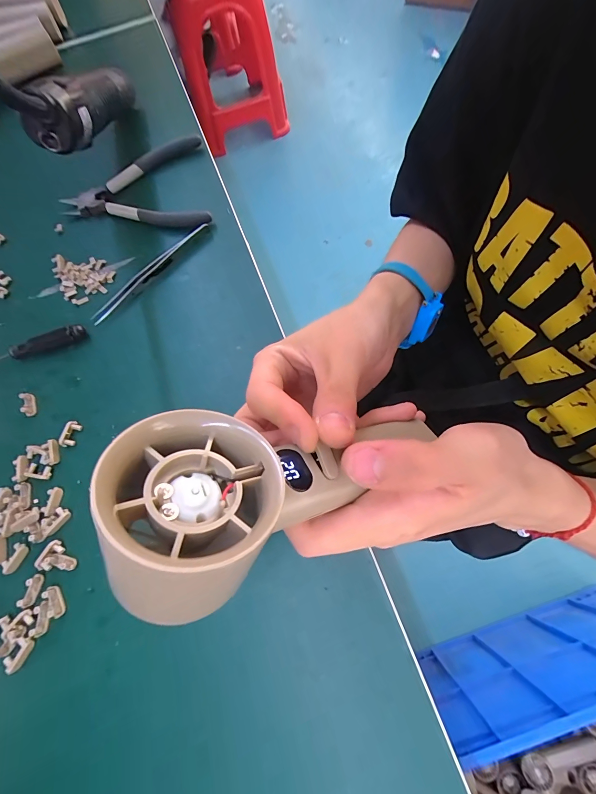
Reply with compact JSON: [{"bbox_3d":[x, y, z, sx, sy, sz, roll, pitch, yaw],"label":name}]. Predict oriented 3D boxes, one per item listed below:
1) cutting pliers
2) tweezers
[{"bbox_3d":[-0.165,-0.209,0.322,0.143,0.023,0.114,-11,70,1],"label":"cutting pliers"},{"bbox_3d":[-0.130,-0.112,0.282,0.008,0.016,0.127,42,79,17],"label":"tweezers"}]

